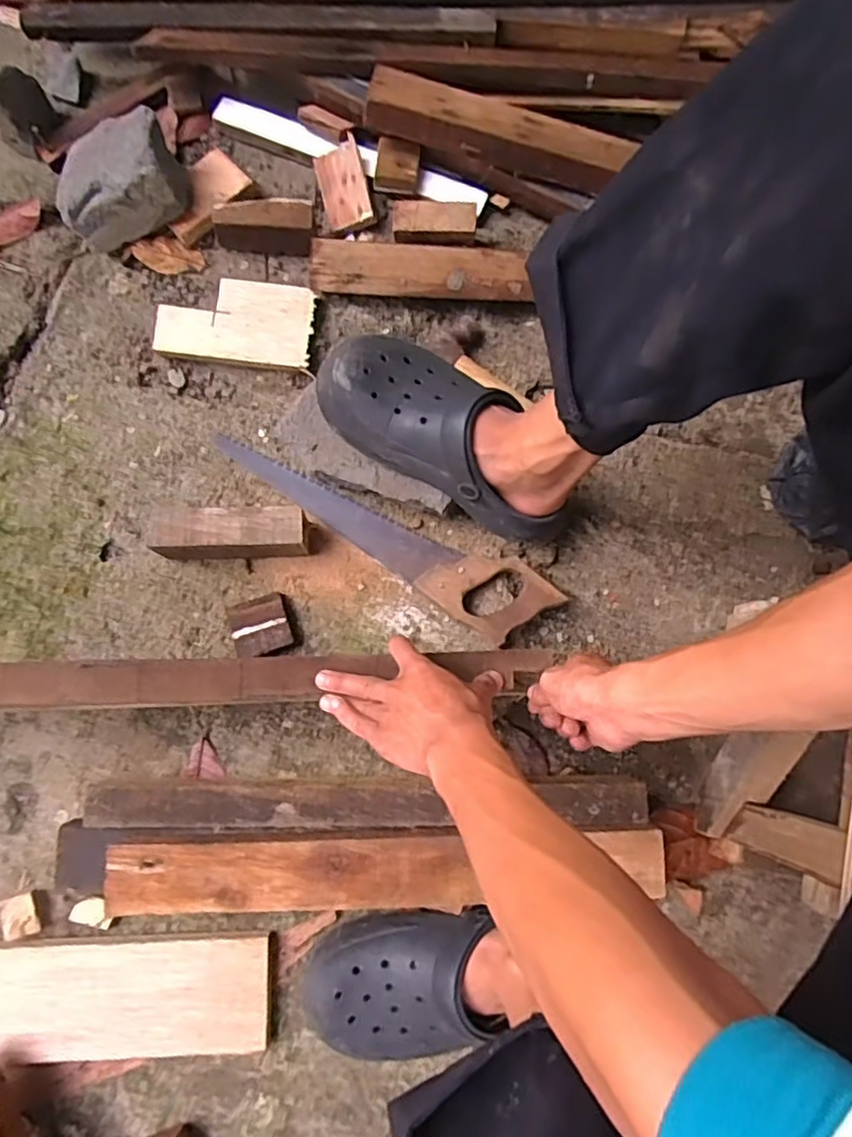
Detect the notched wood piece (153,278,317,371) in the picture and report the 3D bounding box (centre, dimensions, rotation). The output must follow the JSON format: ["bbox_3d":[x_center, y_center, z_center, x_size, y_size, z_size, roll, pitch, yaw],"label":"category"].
[{"bbox_3d":[-0.221,-0.287,0.741,0.173,0.024,0.095,5,79,0],"label":"notched wood piece"}]

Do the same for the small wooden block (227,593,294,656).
[{"bbox_3d":[-0.175,0.061,0.677,0.059,0.023,0.060,-18,79,-4],"label":"small wooden block"}]

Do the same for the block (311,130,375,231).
[{"bbox_3d":[-0.100,-0.461,0.767,0.058,0.014,0.096,-13,101,14],"label":"block"}]

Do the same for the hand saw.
[{"bbox_3d":[-0.050,-0.042,0.703,0.405,0.018,0.085,29,80,5],"label":"hand saw"}]

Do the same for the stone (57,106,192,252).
[{"bbox_3d":[-0.358,-0.444,0.731,0.159,0.083,0.105,-18,74,14],"label":"stone"}]

